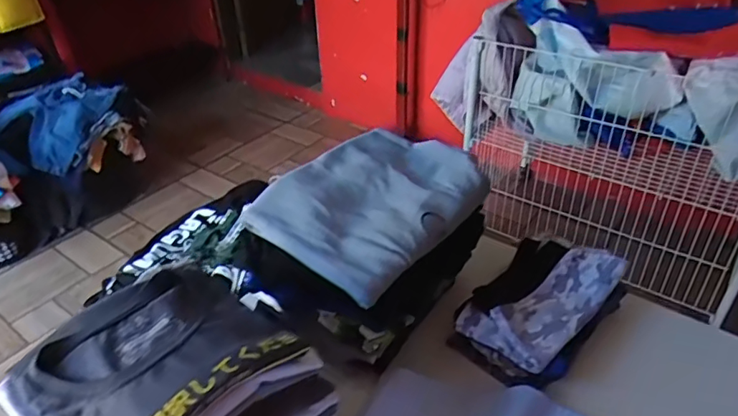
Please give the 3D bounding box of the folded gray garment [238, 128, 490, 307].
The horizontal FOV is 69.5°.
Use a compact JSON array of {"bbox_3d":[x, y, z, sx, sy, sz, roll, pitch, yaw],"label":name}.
[{"bbox_3d":[0.007,-0.012,0.720,0.230,0.050,0.278,26,43,33],"label":"folded gray garment"}]

